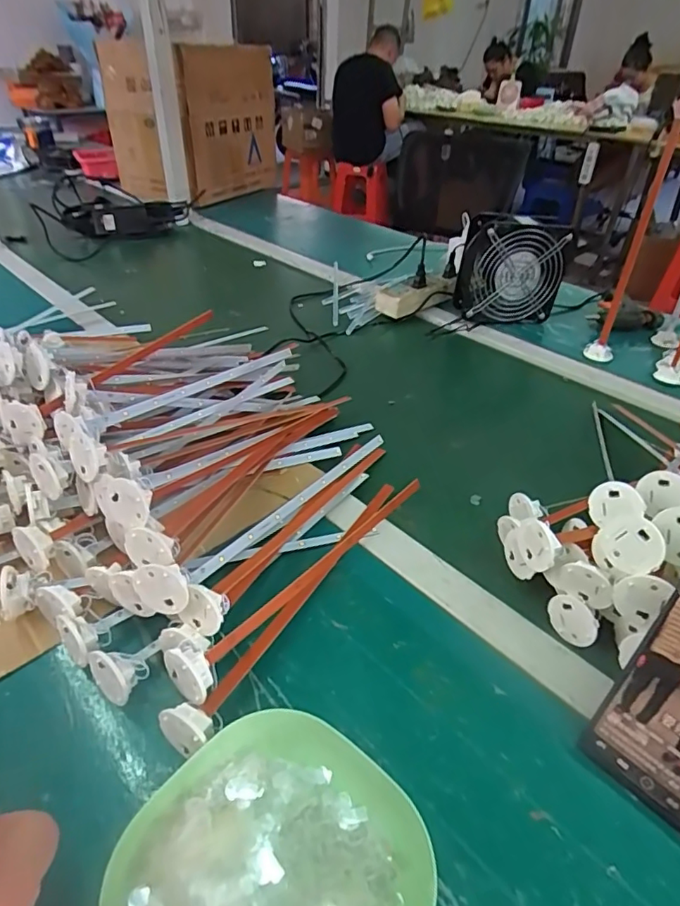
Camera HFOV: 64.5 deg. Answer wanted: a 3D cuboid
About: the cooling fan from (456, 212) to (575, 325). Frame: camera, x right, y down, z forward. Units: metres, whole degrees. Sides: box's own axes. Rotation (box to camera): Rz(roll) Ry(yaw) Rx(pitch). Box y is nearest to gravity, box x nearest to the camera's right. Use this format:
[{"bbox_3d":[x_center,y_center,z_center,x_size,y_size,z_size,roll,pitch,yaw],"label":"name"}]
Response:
[{"bbox_3d":[0.266,-0.281,0.845,0.149,0.157,0.059,-5,37,-10],"label":"cooling fan"}]

